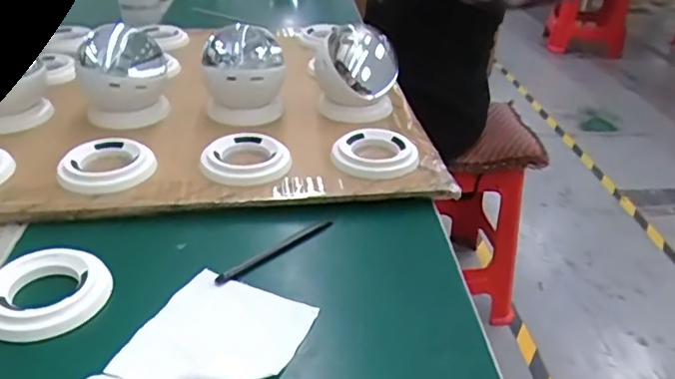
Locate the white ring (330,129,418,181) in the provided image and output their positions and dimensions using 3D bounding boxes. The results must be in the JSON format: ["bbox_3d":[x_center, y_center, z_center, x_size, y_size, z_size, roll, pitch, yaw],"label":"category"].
[{"bbox_3d":[0.032,-0.029,0.481,0.068,0.017,0.065,1,34,-1],"label":"white ring"}]

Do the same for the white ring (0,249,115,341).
[{"bbox_3d":[-0.180,0.063,0.352,0.073,0.011,0.073,1,34,-1],"label":"white ring"}]

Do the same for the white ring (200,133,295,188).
[{"bbox_3d":[-0.075,-0.026,0.469,0.070,0.012,0.079,-3,34,-8],"label":"white ring"}]

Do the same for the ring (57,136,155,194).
[{"bbox_3d":[-0.184,-0.019,0.455,0.071,0.011,0.071,1,34,-1],"label":"ring"}]

